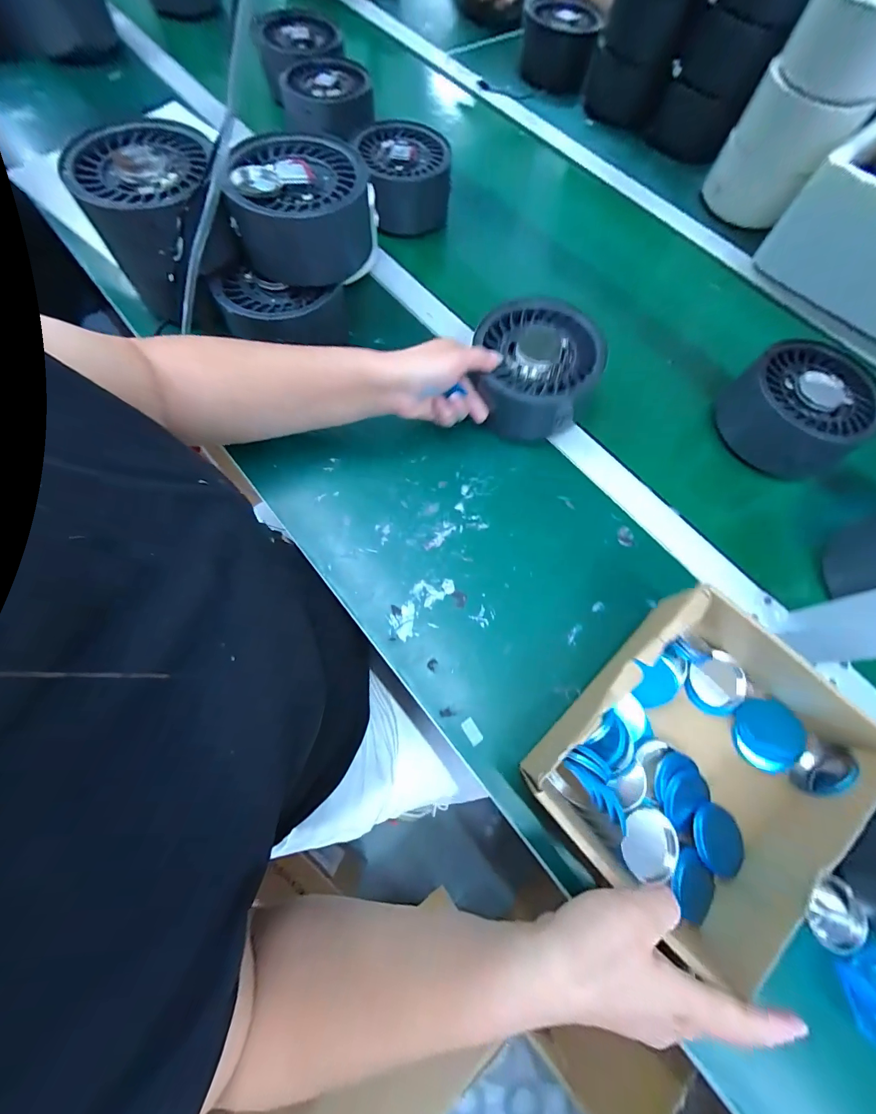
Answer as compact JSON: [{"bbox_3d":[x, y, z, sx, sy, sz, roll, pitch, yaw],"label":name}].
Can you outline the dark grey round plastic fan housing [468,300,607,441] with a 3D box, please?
[{"bbox_3d":[0.105,-0.203,0.435,0.127,0.073,0.131,1,69,-3],"label":"dark grey round plastic fan housing"}]

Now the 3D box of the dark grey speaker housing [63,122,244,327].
[{"bbox_3d":[-0.276,-0.345,0.399,0.130,0.092,0.143,-17,71,-9],"label":"dark grey speaker housing"}]

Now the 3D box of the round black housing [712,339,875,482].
[{"bbox_3d":[0.409,-0.168,0.442,0.134,0.068,0.130,1,69,-3],"label":"round black housing"}]

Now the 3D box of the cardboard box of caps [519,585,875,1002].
[{"bbox_3d":[0.197,0.162,0.301,0.212,0.078,0.179,-40,76,-16],"label":"cardboard box of caps"}]

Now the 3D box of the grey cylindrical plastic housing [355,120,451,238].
[{"bbox_3d":[-0.046,-0.531,0.551,0.114,0.072,0.124,-10,70,-7],"label":"grey cylindrical plastic housing"}]

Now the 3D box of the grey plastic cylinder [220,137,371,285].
[{"bbox_3d":[-0.136,-0.355,0.404,0.130,0.076,0.138,-3,69,-4],"label":"grey plastic cylinder"}]

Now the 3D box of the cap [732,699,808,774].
[{"bbox_3d":[0.276,0.149,0.326,0.048,0.013,0.055,18,69,4],"label":"cap"}]

